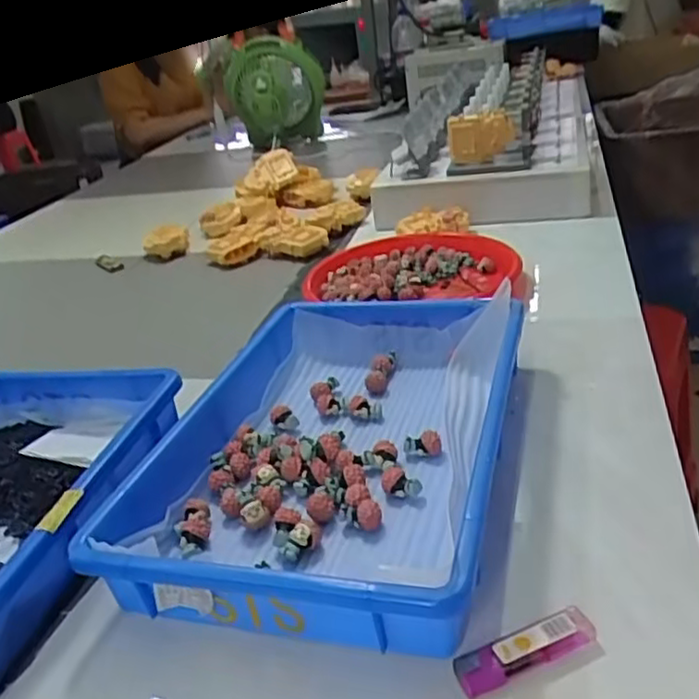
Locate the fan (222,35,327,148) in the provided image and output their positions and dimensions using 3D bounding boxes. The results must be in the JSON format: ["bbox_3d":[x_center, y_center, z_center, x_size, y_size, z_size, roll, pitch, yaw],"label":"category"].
[{"bbox_3d":[-0.187,-0.655,1.748,0.247,0.259,0.191,-10,27,-5],"label":"fan"}]

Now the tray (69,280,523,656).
[{"bbox_3d":[-0.011,0.064,0.532,0.258,0.065,0.364,2,29,18],"label":"tray"}]

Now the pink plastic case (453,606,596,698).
[{"bbox_3d":[0.095,0.162,0.365,0.079,0.013,0.022,-14,28,-14],"label":"pink plastic case"}]

